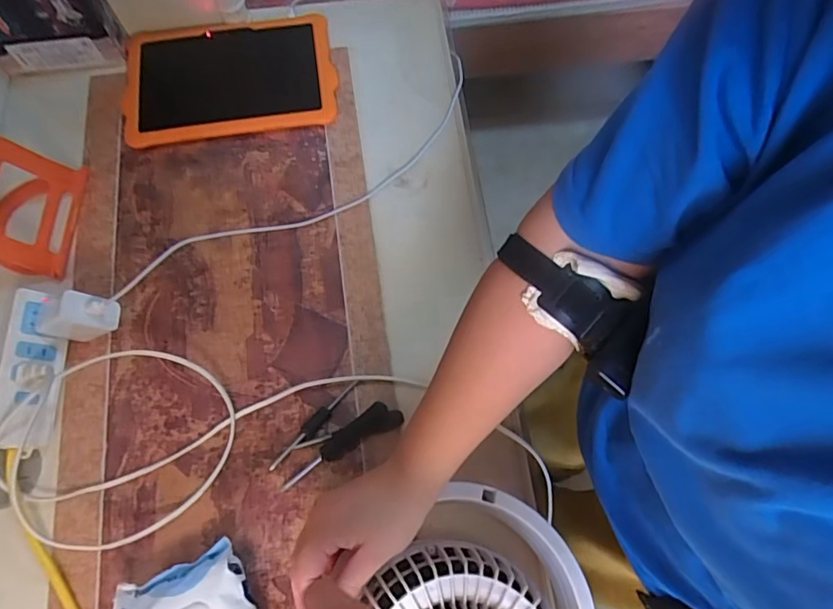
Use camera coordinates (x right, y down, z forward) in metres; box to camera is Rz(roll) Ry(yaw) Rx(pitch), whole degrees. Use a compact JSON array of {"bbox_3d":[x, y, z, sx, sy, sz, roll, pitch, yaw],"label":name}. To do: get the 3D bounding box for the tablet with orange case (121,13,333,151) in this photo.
[{"bbox_3d":[-0.246,-0.298,0.673,0.269,0.019,0.182,-8,70,-3],"label":"tablet with orange case"}]

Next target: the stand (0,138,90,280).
[{"bbox_3d":[-0.447,-0.109,0.571,0.101,0.091,0.137,-1,70,-1],"label":"stand"}]

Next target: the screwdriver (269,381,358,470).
[{"bbox_3d":[-0.103,0.122,0.527,0.014,0.010,0.117,43,75,14],"label":"screwdriver"}]

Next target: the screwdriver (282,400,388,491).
[{"bbox_3d":[-0.079,0.142,0.517,0.126,0.018,0.021,-40,74,1],"label":"screwdriver"}]

